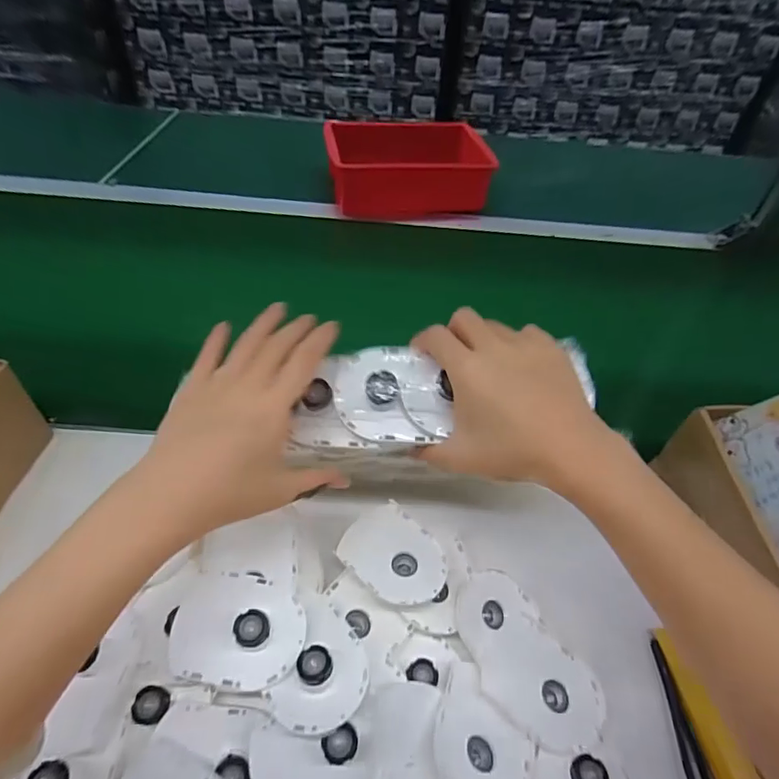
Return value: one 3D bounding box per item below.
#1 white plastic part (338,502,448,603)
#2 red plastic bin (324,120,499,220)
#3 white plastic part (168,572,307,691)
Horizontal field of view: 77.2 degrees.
[{"bbox_3d":[0.005,0.117,0.345,0.075,0.013,0.058,35,53,24],"label":"white plastic part"},{"bbox_3d":[0.024,-0.346,0.753,0.240,0.093,0.164,-2,48,-7],"label":"red plastic bin"},{"bbox_3d":[-0.089,0.140,0.285,0.076,0.031,0.056,8,47,2],"label":"white plastic part"}]

